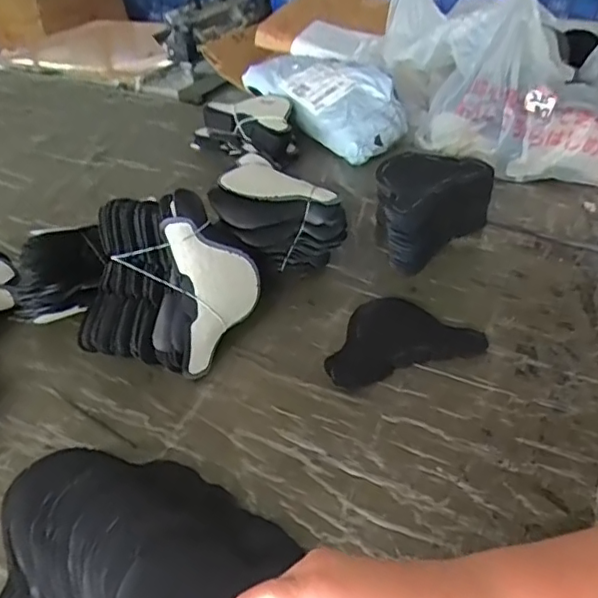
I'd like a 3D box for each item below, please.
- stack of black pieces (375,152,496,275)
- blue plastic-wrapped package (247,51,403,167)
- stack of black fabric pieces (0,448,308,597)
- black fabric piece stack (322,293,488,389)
[{"bbox_3d":[0.133,-0.104,0.630,0.143,0.079,0.089,-32,47,-29],"label":"stack of black pieces"},{"bbox_3d":[0.038,-0.290,0.843,0.116,0.076,0.270,-26,45,-24],"label":"blue plastic-wrapped package"},{"bbox_3d":[-0.106,0.165,0.366,0.201,0.049,0.147,21,48,27],"label":"stack of black fabric pieces"},{"bbox_3d":[0.085,0.029,0.534,0.142,0.009,0.099,-13,41,-11],"label":"black fabric piece stack"}]

